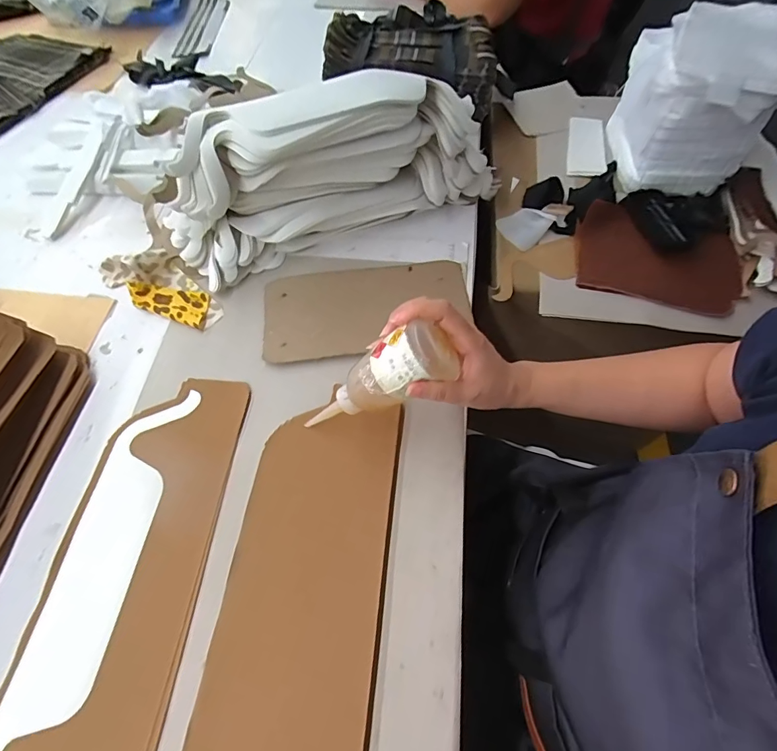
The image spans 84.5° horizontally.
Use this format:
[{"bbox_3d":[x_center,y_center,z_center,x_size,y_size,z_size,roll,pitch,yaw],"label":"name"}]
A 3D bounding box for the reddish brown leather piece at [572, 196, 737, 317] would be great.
[{"bbox_3d":[0.365,-0.159,0.579,0.217,0.016,0.139,13,71,0],"label":"reddish brown leather piece"}]

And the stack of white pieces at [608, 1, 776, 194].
[{"bbox_3d":[0.422,-0.378,0.600,0.175,0.169,0.201,20,63,12],"label":"stack of white pieces"}]

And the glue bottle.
[{"bbox_3d":[-0.015,0.014,0.405,0.162,0.047,0.048,-32,56,33],"label":"glue bottle"}]

